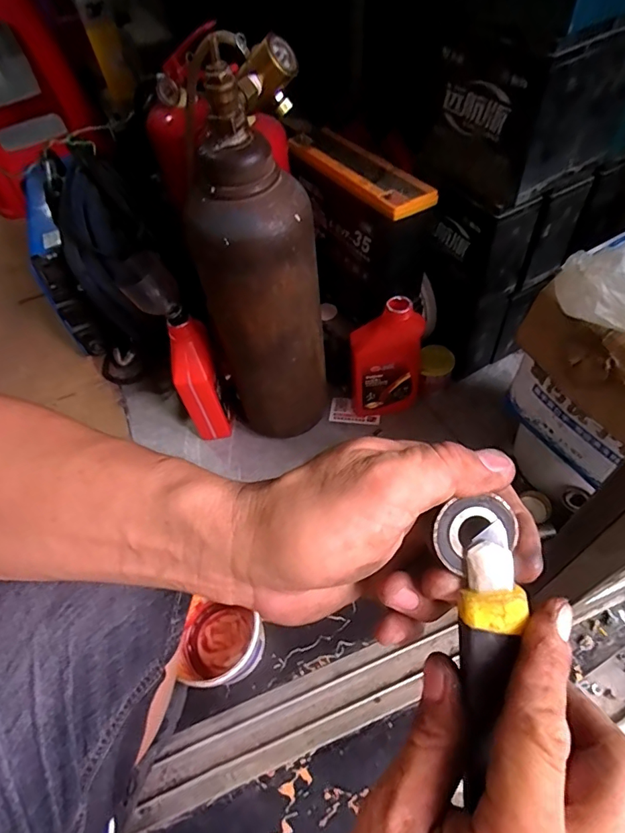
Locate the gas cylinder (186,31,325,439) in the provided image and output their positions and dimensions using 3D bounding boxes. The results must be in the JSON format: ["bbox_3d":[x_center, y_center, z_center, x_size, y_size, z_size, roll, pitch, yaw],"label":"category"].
[{"bbox_3d":[-0.063,-0.190,0.629,0.133,0.447,0.186,-5,55,4],"label":"gas cylinder"}]

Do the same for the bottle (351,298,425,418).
[{"bbox_3d":[0.114,-0.092,0.744,0.108,0.191,0.056,-13,55,-2],"label":"bottle"}]

